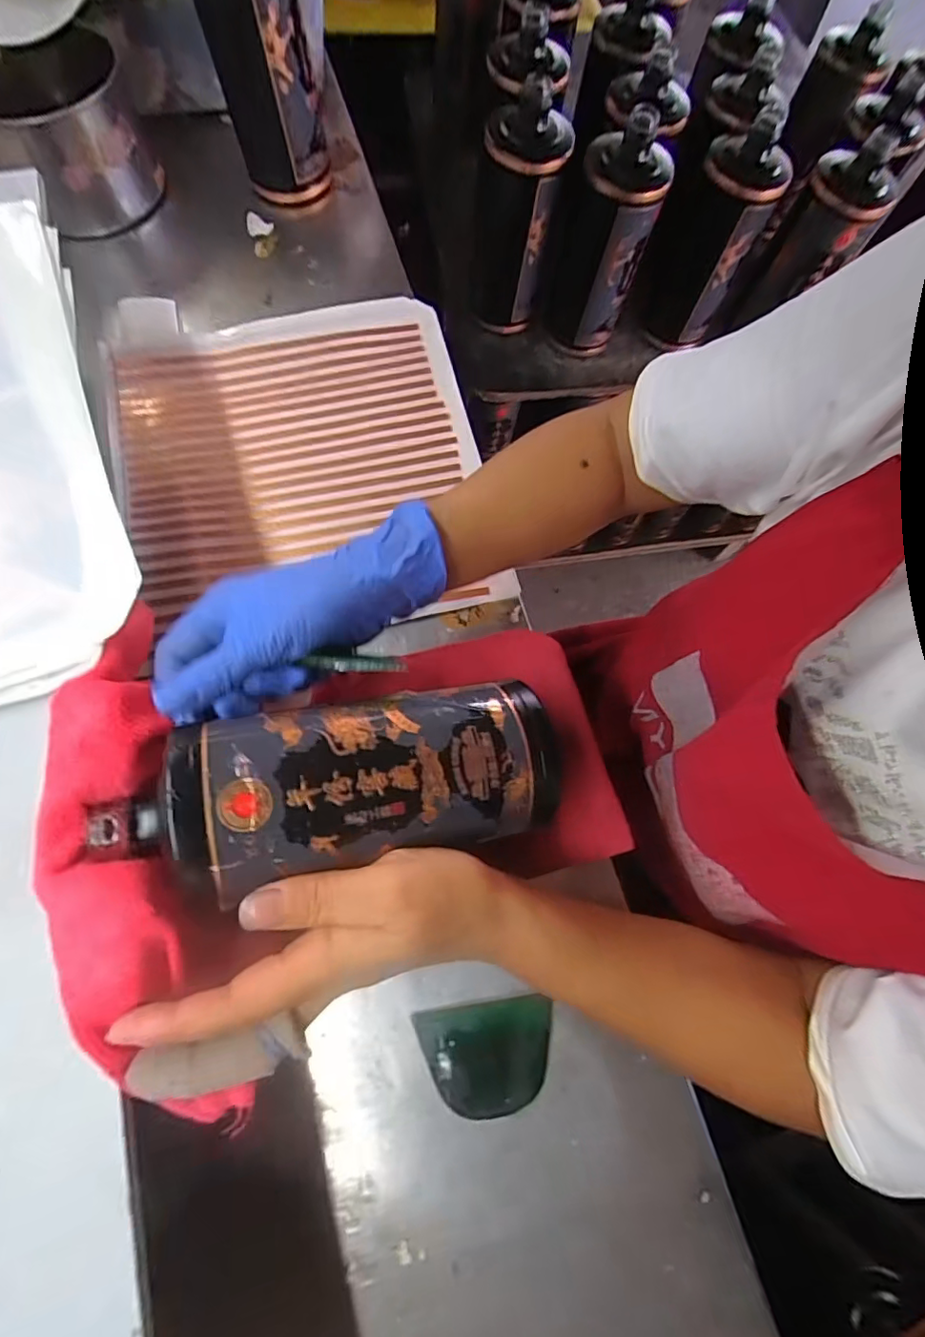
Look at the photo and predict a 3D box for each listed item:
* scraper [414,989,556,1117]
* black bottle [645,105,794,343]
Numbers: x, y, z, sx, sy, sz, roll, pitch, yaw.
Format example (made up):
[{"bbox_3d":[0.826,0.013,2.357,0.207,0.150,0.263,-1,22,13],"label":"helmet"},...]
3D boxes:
[{"bbox_3d":[0.015,0.225,0.312,0.076,0.007,0.055,-7,72,-8],"label":"scraper"},{"bbox_3d":[0.252,-0.429,0.545,0.077,0.169,0.085,22,71,2],"label":"black bottle"}]

